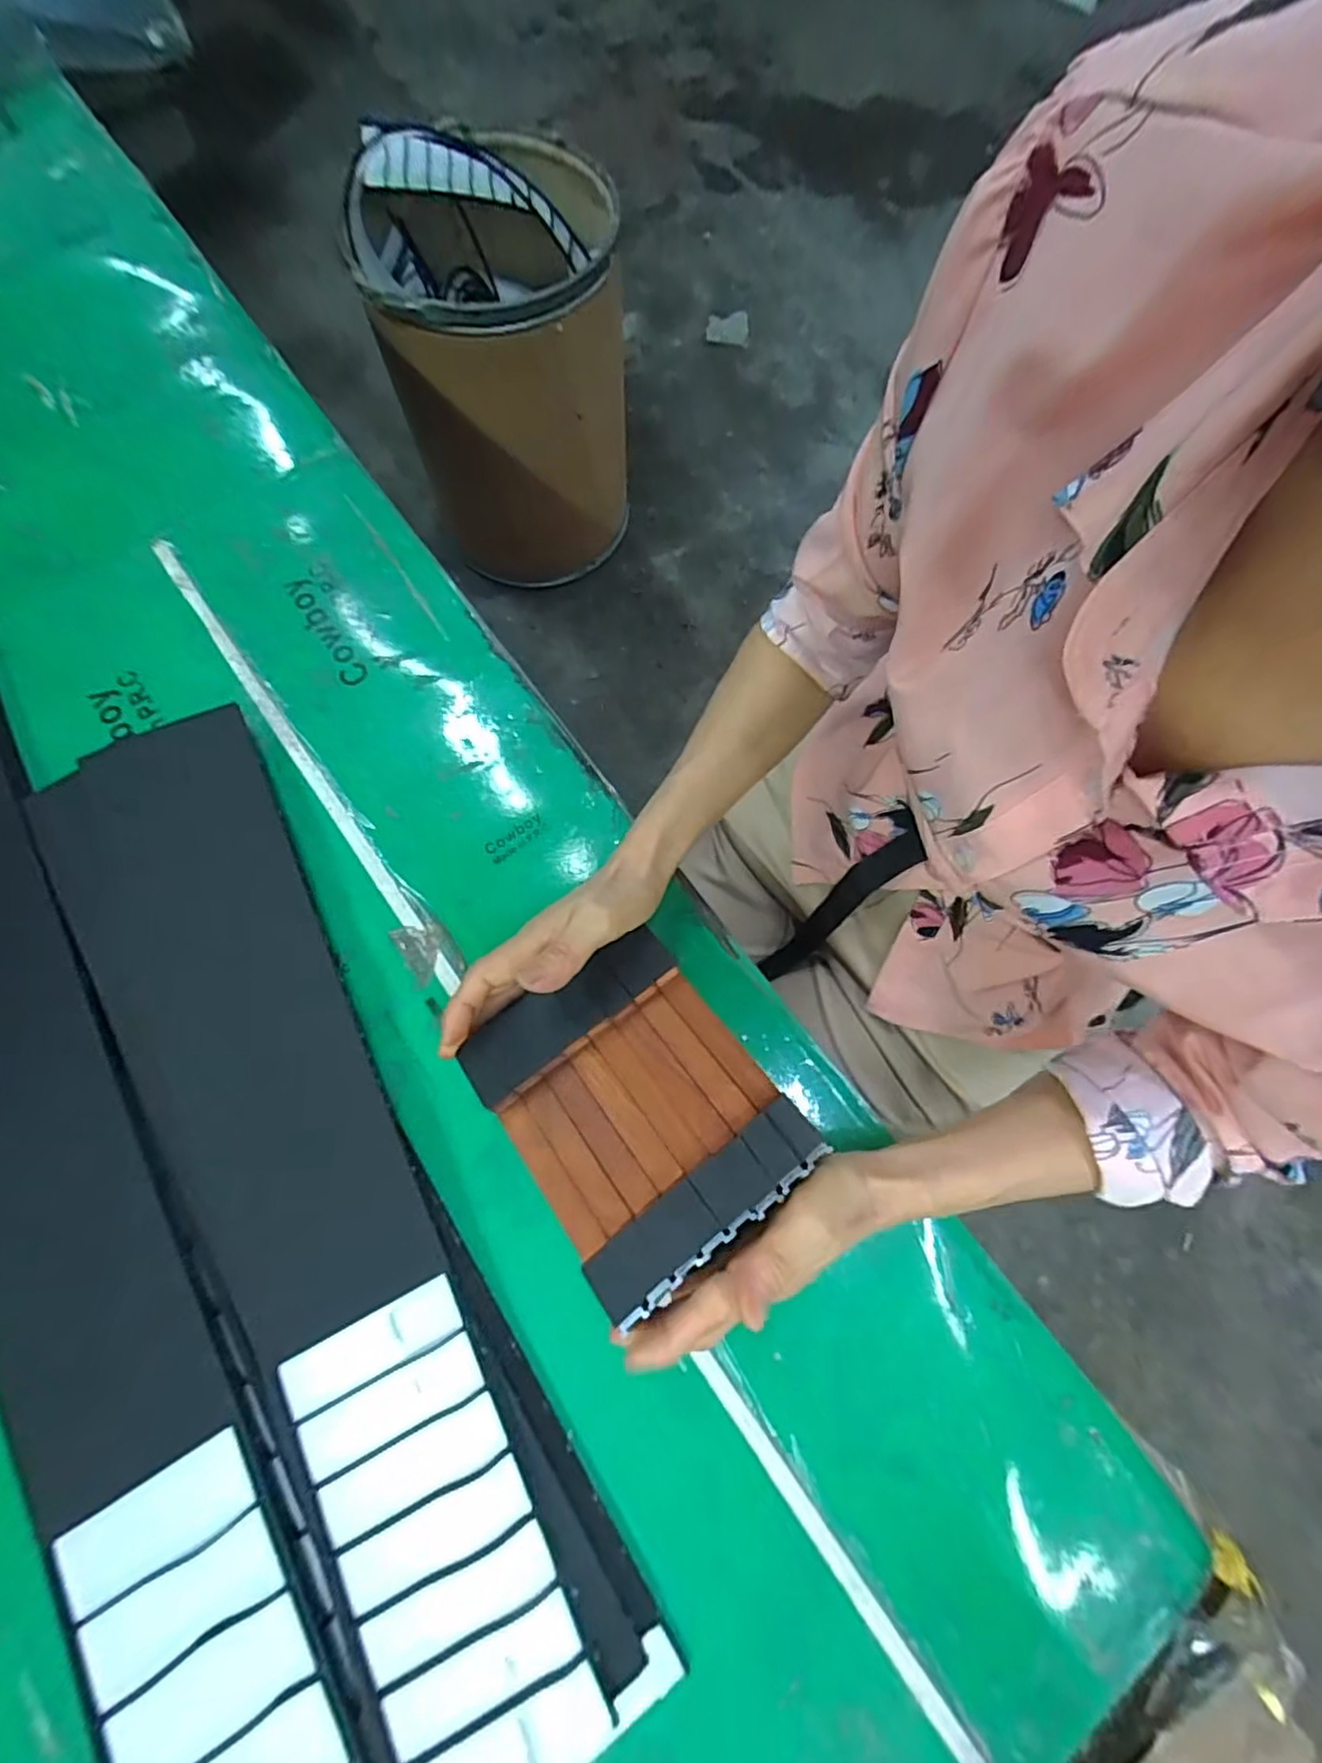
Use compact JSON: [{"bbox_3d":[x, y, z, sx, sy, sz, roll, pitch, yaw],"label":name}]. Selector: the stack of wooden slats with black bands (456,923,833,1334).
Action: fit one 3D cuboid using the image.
[{"bbox_3d":[-0.015,0.110,0.311,0.118,0.017,0.149,-37,65,-9],"label":"stack of wooden slats with black bands"}]

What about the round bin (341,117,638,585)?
[{"bbox_3d":[-0.239,-0.802,1.074,0.352,0.557,0.338,-14,75,-5],"label":"round bin"}]

